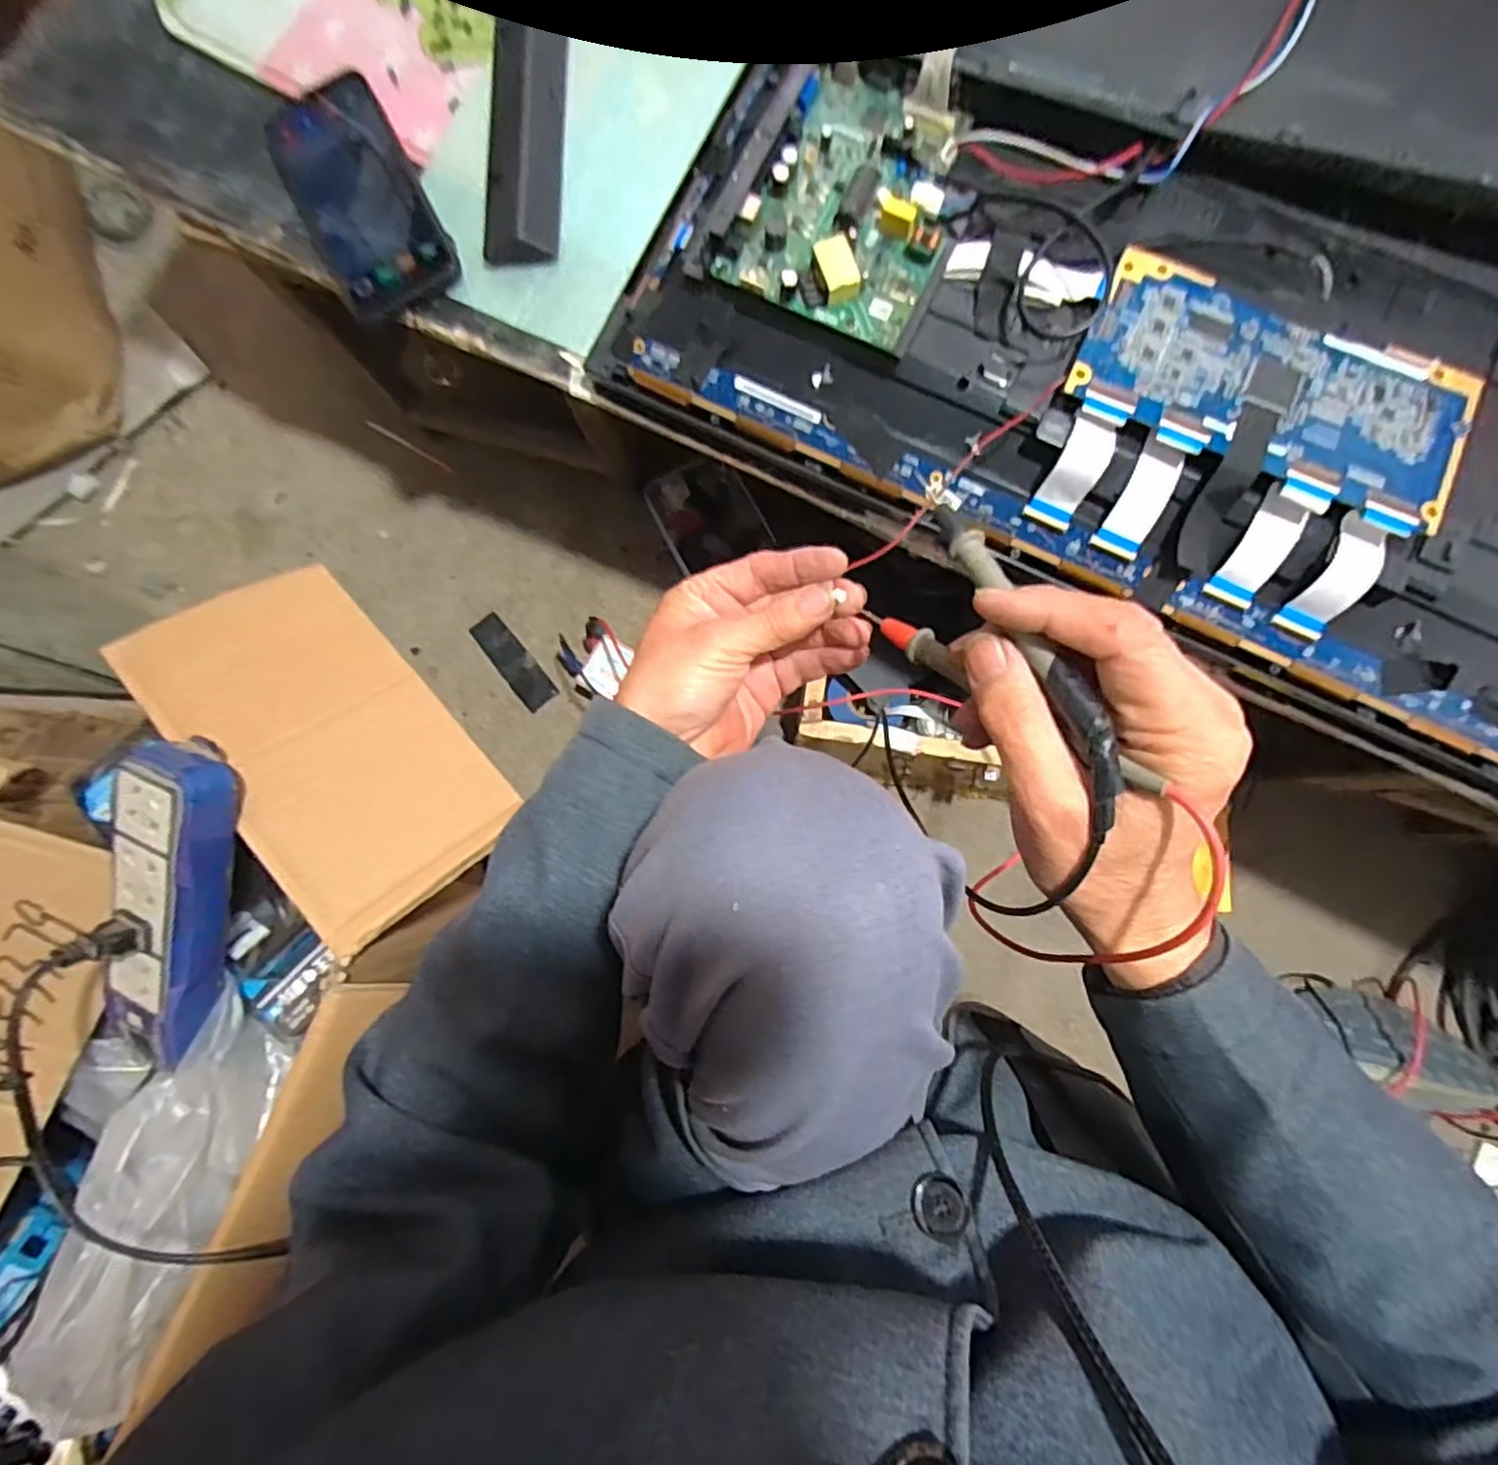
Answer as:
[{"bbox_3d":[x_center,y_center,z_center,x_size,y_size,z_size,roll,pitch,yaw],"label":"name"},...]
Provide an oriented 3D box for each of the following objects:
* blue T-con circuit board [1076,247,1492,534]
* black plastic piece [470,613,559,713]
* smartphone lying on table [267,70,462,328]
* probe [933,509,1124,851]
[{"bbox_3d":[0.276,-0.181,0.358,0.195,0.004,0.102,26,82,6],"label":"blue T-con circuit board"},{"bbox_3d":[-0.247,-0.074,0.714,0.036,0.004,0.111,-38,88,2],"label":"black plastic piece"},{"bbox_3d":[-0.256,-0.353,0.444,0.078,0.013,0.161,-28,84,-4],"label":"smartphone lying on table"},{"bbox_3d":[0.101,-0.028,0.241,0.020,0.021,0.131,-25,69,4],"label":"probe"}]

